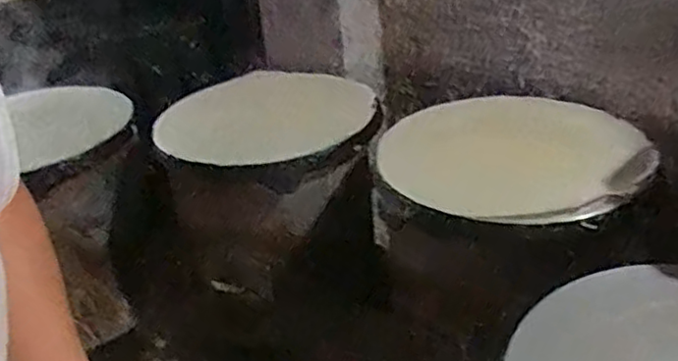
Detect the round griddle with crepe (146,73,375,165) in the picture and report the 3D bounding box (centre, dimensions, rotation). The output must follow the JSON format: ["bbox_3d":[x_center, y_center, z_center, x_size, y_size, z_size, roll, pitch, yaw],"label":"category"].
[{"bbox_3d":[-0.120,-0.115,1.175,0.351,0.045,0.355,-3,31,2],"label":"round griddle with crepe"}]

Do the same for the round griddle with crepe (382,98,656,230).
[{"bbox_3d":[0.248,-0.046,0.966,0.370,0.029,0.343,-3,31,2],"label":"round griddle with crepe"}]

